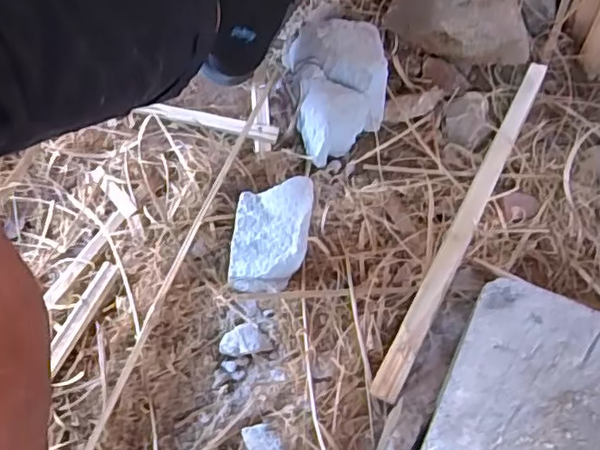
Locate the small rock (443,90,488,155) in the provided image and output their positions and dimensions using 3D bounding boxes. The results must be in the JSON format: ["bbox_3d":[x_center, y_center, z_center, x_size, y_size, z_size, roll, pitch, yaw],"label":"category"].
[{"bbox_3d":[0.210,-0.134,0.756,0.051,0.034,0.071,13,50,8],"label":"small rock"}]

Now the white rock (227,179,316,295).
[{"bbox_3d":[-0.030,0.011,0.600,0.074,0.076,0.091,6,50,2],"label":"white rock"}]

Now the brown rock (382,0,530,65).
[{"bbox_3d":[0.210,-0.285,0.826,0.169,0.103,0.161,-11,51,-12],"label":"brown rock"}]

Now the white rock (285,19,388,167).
[{"bbox_3d":[0.050,-0.180,0.758,0.115,0.079,0.209,-4,50,-6],"label":"white rock"}]

